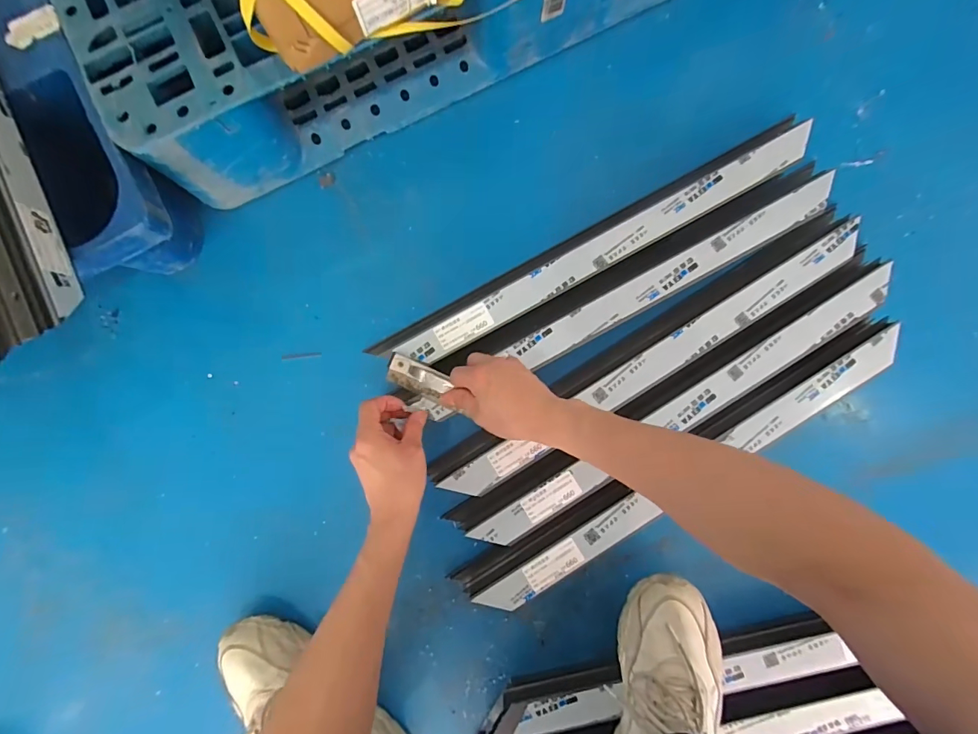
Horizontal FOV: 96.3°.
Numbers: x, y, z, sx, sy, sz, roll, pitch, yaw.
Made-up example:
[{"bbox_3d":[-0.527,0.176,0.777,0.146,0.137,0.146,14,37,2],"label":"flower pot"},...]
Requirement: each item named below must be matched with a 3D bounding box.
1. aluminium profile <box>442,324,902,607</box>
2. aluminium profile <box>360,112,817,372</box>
[{"bbox_3d":[0.227,0.126,0.535,0.588,0.047,0.066,-31,87,-1],"label":"aluminium profile"},{"bbox_3d":[0.129,-0.147,0.559,0.581,0.062,0.062,-29,87,-1],"label":"aluminium profile"}]

